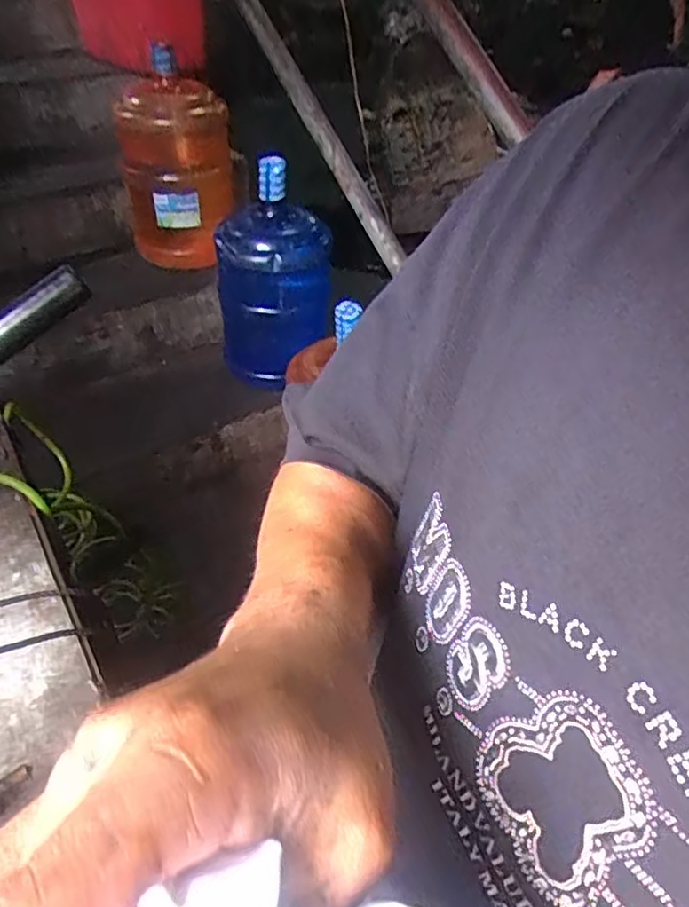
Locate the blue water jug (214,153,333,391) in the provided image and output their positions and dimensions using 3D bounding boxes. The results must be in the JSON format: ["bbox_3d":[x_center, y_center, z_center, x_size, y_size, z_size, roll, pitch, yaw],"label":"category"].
[{"bbox_3d":[-0.153,-0.387,1.412,0.243,0.460,0.242,1,42,-2],"label":"blue water jug"}]

